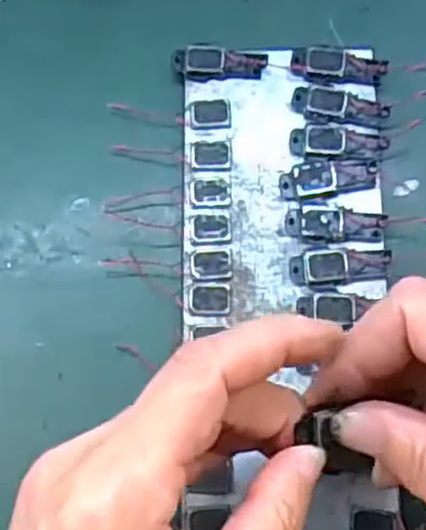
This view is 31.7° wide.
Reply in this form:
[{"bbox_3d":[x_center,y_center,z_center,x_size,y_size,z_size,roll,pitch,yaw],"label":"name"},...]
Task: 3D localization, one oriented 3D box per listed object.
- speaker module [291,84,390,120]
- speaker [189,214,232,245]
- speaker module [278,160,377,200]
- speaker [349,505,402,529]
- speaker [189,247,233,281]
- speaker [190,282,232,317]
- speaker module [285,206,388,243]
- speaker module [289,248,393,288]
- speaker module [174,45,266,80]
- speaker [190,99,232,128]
[{"bbox_3d":[0.054,-0.067,0.316,0.040,0.004,0.015,9,77,3],"label":"speaker module"},{"bbox_3d":[-0.001,-0.014,0.304,0.017,0.004,0.012,1,77,1],"label":"speaker"},{"bbox_3d":[0.047,-0.035,0.307,0.039,0.004,0.015,-7,77,-1],"label":"speaker module"},{"bbox_3d":[0.059,0.095,0.274,0.018,0.004,0.014,0,77,1],"label":"speaker"},{"bbox_3d":[-0.001,0.000,0.301,0.017,0.004,0.014,-4,77,0],"label":"speaker"},{"bbox_3d":[-0.001,0.014,0.298,0.016,0.004,0.013,-3,77,0],"label":"speaker"},{"bbox_3d":[0.050,-0.016,0.304,0.039,0.007,0.014,3,77,2],"label":"speaker module"},{"bbox_3d":[0.051,0.001,0.300,0.041,0.007,0.015,-8,77,-1],"label":"speaker module"},{"bbox_3d":[0.003,-0.087,0.322,0.039,0.004,0.014,2,86,1],"label":"speaker module"},{"bbox_3d":[-0.001,-0.064,0.317,0.017,0.004,0.013,-3,77,0],"label":"speaker"}]

